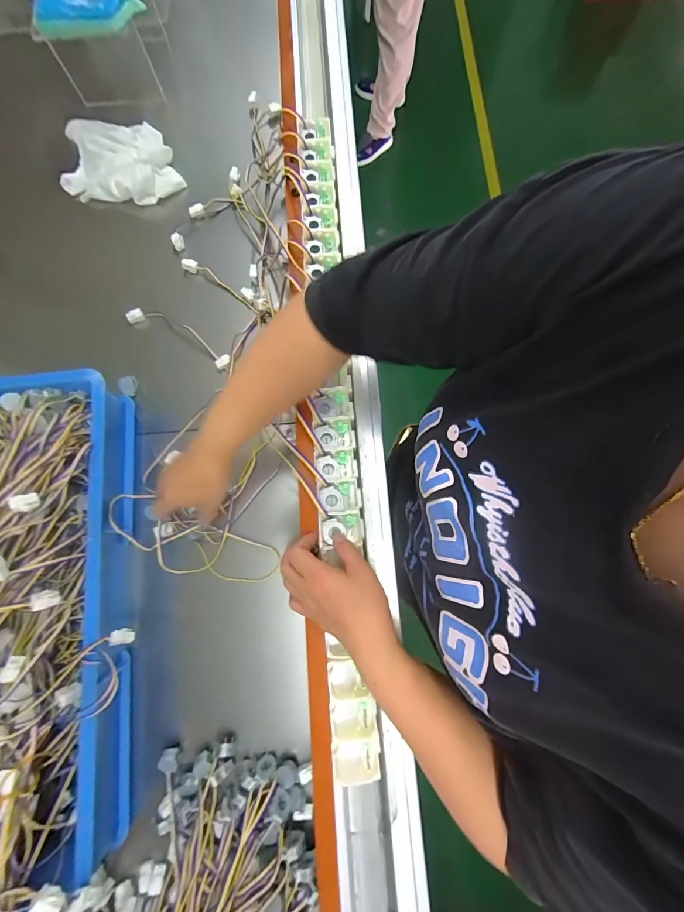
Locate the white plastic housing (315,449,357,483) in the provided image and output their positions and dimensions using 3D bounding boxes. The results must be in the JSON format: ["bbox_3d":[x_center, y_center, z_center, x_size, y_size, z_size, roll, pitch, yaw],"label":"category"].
[{"bbox_3d":[-0.005,0.012,0.400,0.044,0.020,0.033,-16,79,-3],"label":"white plastic housing"}]

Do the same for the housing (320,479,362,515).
[{"bbox_3d":[0.000,0.046,0.391,0.045,0.022,0.036,-7,79,-1],"label":"housing"}]

